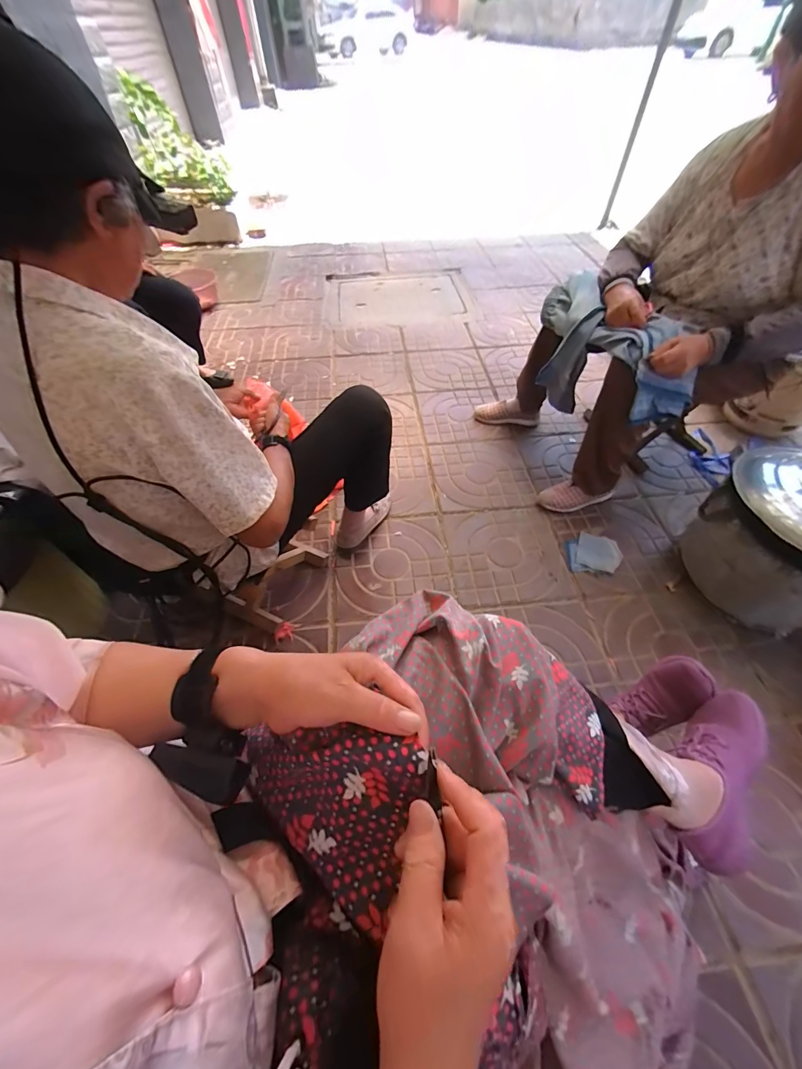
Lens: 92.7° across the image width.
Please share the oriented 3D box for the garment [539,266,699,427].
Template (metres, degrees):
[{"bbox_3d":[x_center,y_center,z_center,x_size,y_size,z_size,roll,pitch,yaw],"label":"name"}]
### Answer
[{"bbox_3d":[0.488,-0.423,0.951,0.174,0.236,0.431,-25,57,-15],"label":"garment"}]

